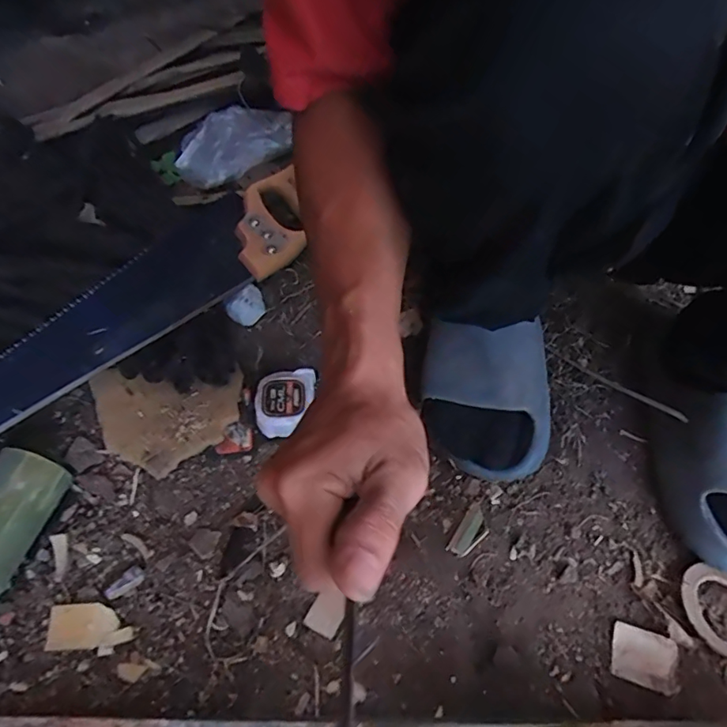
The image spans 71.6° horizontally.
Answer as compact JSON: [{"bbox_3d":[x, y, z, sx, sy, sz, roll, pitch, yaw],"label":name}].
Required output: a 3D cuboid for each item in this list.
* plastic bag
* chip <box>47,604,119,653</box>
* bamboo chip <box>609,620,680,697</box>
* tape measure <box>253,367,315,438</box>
[{"bbox_3d":[-0.188,-0.314,0.714,0.165,0.038,0.102,-34,62,-24],"label":"plastic bag"},{"bbox_3d":[-0.220,0.205,0.392,0.052,0.009,0.030,-3,54,-3],"label":"chip"},{"bbox_3d":[0.217,0.226,0.389,0.049,0.009,0.038,16,55,10],"label":"bamboo chip"},{"bbox_3d":[-0.078,0.039,0.499,0.056,0.034,0.063,1,54,-1],"label":"tape measure"}]

